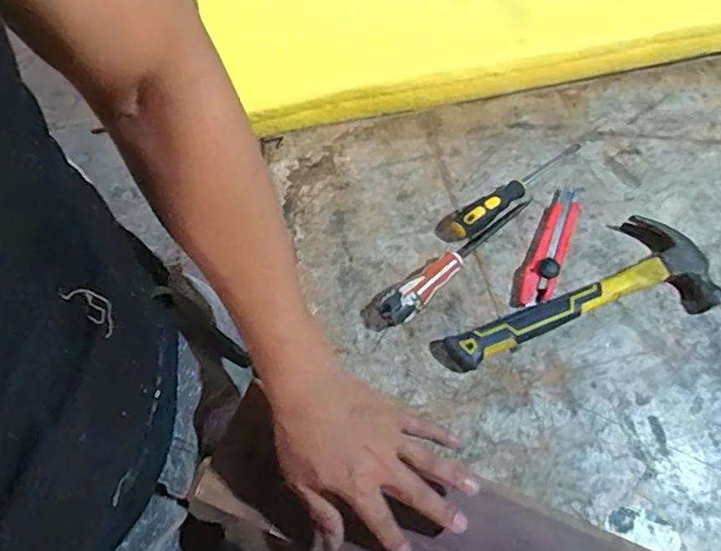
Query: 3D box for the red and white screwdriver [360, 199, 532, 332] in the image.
[{"bbox_3d":[0.097,-0.011,0.588,0.216,0.030,0.040,-32,71,-12],"label":"red and white screwdriver"}]

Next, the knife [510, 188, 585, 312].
[{"bbox_3d":[0.198,-0.030,0.607,0.039,0.016,0.154,27,71,11],"label":"knife"}]

